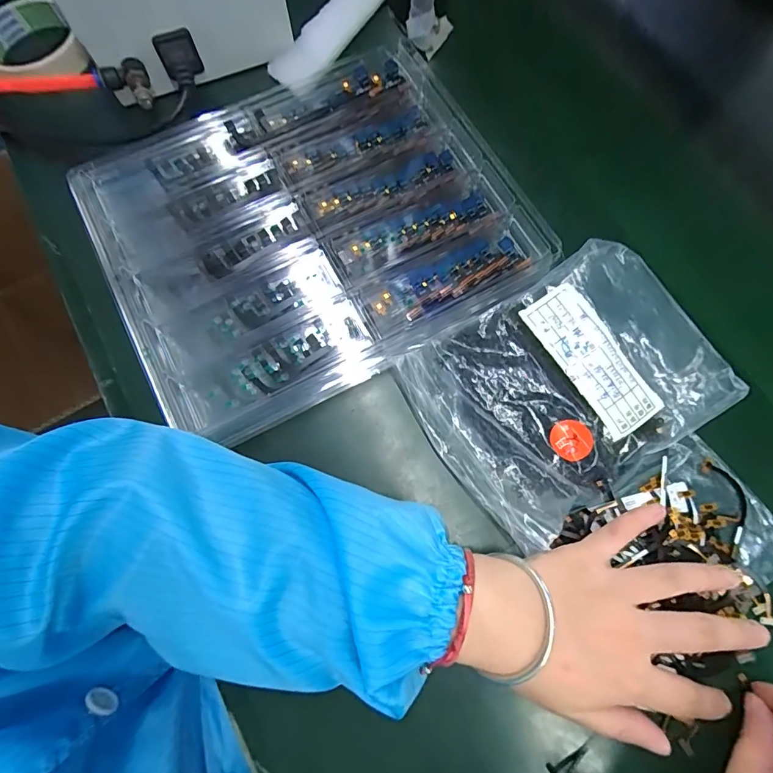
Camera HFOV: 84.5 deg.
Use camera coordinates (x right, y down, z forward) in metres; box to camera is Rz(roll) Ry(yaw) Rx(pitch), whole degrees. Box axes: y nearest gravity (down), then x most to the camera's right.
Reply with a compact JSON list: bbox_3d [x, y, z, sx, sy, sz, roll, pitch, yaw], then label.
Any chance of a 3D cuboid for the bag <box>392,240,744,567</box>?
[{"bbox_3d":[0.111,-0.002,0.269,0.172,0.031,0.133,-33,77,-10],"label":"bag"}]

